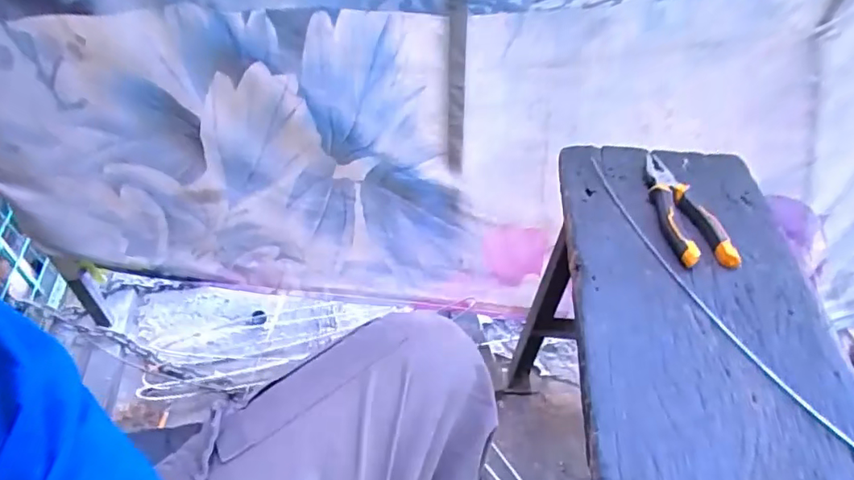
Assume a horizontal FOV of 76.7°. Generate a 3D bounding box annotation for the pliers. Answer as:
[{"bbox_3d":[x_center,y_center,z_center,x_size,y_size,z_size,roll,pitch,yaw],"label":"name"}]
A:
[{"bbox_3d":[0.299,-0.043,0.656,0.066,0.014,0.201,-8,46,-4],"label":"pliers"}]

